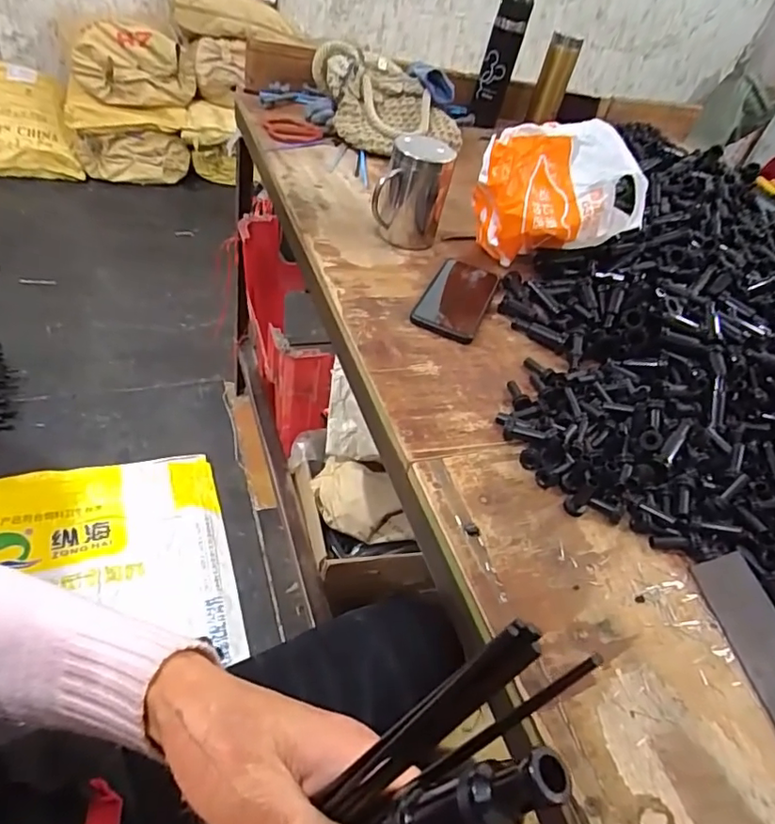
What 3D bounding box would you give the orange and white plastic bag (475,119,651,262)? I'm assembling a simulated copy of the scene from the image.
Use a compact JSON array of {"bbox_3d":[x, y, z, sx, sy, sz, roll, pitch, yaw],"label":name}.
[{"bbox_3d":[0.209,-0.276,0.700,0.202,0.136,0.106,-2,47,-18],"label":"orange and white plastic bag"}]

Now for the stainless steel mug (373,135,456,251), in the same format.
[{"bbox_3d":[0.032,-0.283,0.707,0.086,0.115,0.091,13,44,-4],"label":"stainless steel mug"}]

